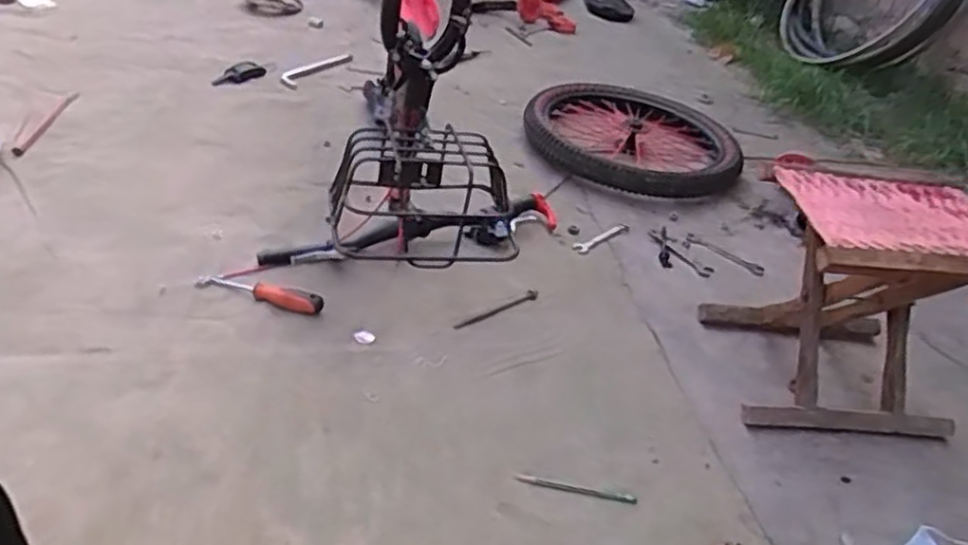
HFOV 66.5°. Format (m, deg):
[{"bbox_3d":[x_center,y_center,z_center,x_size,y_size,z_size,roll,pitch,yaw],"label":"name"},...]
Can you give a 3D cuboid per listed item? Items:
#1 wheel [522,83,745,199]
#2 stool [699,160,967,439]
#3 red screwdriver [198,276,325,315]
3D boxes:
[{"bbox_3d":[0.318,-0.296,1.603,0.456,0.064,0.403,28,40,22],"label":"wheel"},{"bbox_3d":[0.515,0.039,1.022,0.285,0.285,0.231,7,37,-4],"label":"stool"},{"bbox_3d":[-0.339,0.028,1.110,0.202,0.029,0.026,14,39,9],"label":"red screwdriver"}]

